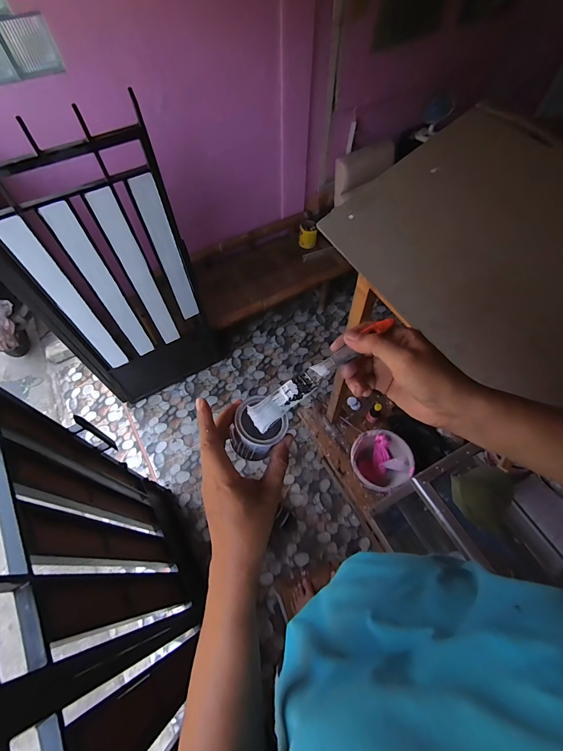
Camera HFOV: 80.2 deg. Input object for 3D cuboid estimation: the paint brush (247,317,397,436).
[{"bbox_3d":[0.040,-0.004,0.343,0.173,0.010,0.027,-37,65,3],"label":"paint brush"}]

